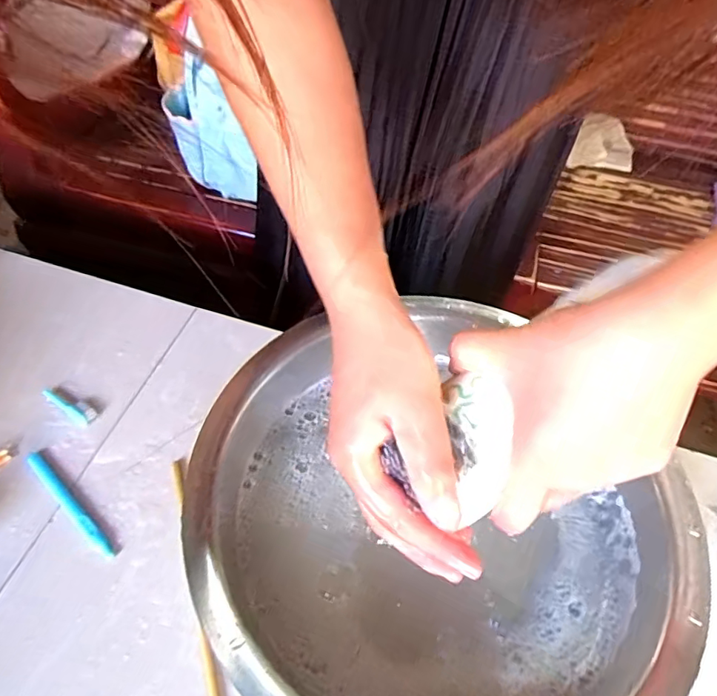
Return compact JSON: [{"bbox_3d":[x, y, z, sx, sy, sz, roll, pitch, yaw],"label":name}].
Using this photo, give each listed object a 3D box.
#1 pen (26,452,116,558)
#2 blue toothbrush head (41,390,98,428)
[{"bbox_3d":[-0.234,0.124,0.424,0.122,0.007,0.012,37,58,23],"label":"pen"},{"bbox_3d":[-0.266,0.052,0.481,0.057,0.012,0.017,29,55,19],"label":"blue toothbrush head"}]

